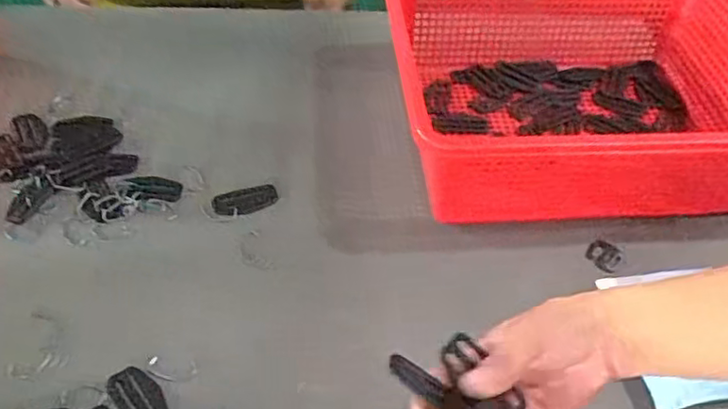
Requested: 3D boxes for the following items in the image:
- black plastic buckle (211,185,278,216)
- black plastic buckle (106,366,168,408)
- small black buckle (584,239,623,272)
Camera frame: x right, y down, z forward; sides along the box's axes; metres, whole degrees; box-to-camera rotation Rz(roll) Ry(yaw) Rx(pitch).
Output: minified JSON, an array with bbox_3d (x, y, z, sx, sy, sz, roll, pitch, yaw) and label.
[{"bbox_3d":[-0.110,-0.004,0.592,0.059,0.005,0.031,-10,49,-13],"label":"black plastic buckle"},{"bbox_3d":[-0.163,0.142,0.466,0.031,0.004,0.062,-31,57,-28],"label":"black plastic buckle"},{"bbox_3d":[0.217,0.046,0.577,0.029,0.004,0.029,36,55,26],"label":"small black buckle"}]

